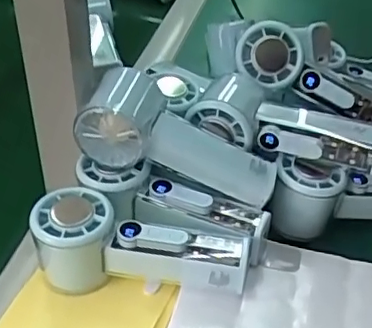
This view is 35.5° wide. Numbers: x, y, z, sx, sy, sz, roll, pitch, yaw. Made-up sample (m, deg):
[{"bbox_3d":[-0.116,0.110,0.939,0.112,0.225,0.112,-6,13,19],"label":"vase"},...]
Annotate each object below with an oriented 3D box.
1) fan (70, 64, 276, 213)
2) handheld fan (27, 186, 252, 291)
[{"bbox_3d":[-0.003,-0.021,0.452,0.150,0.054,0.063,22,41,-6],"label":"fan"},{"bbox_3d":[-0.034,0.064,0.418,0.153,0.056,0.062,12,41,13],"label":"handheld fan"}]

